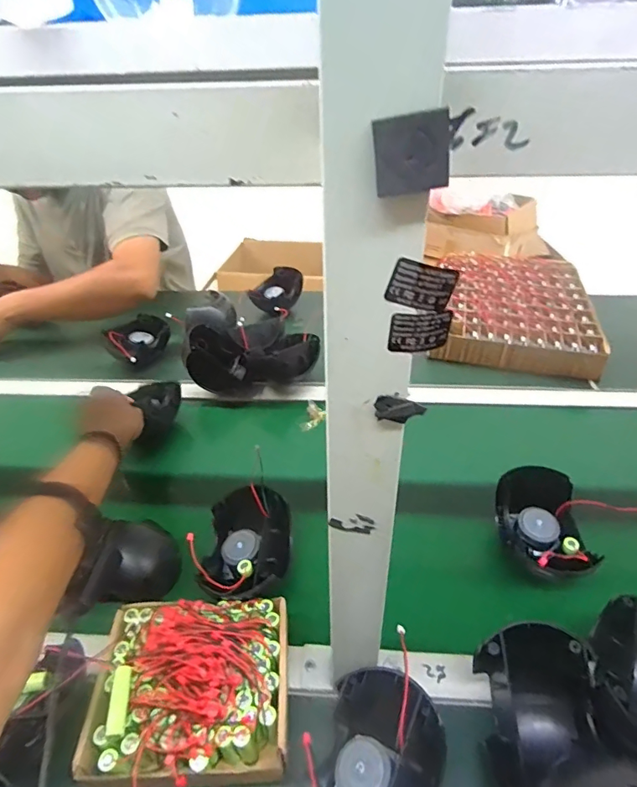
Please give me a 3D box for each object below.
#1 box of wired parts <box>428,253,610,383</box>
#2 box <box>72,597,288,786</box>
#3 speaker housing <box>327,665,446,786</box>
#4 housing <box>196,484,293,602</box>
[{"bbox_3d":[0.400,-0.193,0.988,0.301,0.052,0.459,10,40,13],"label":"box of wired parts"},{"bbox_3d":[-0.110,0.260,0.409,0.164,0.066,0.151,-2,38,-2],"label":"box"},{"bbox_3d":[0.042,0.282,0.349,0.089,0.058,0.129,15,41,19],"label":"speaker housing"},{"bbox_3d":[-0.077,0.169,0.520,0.091,0.063,0.131,-2,38,-1],"label":"housing"}]

